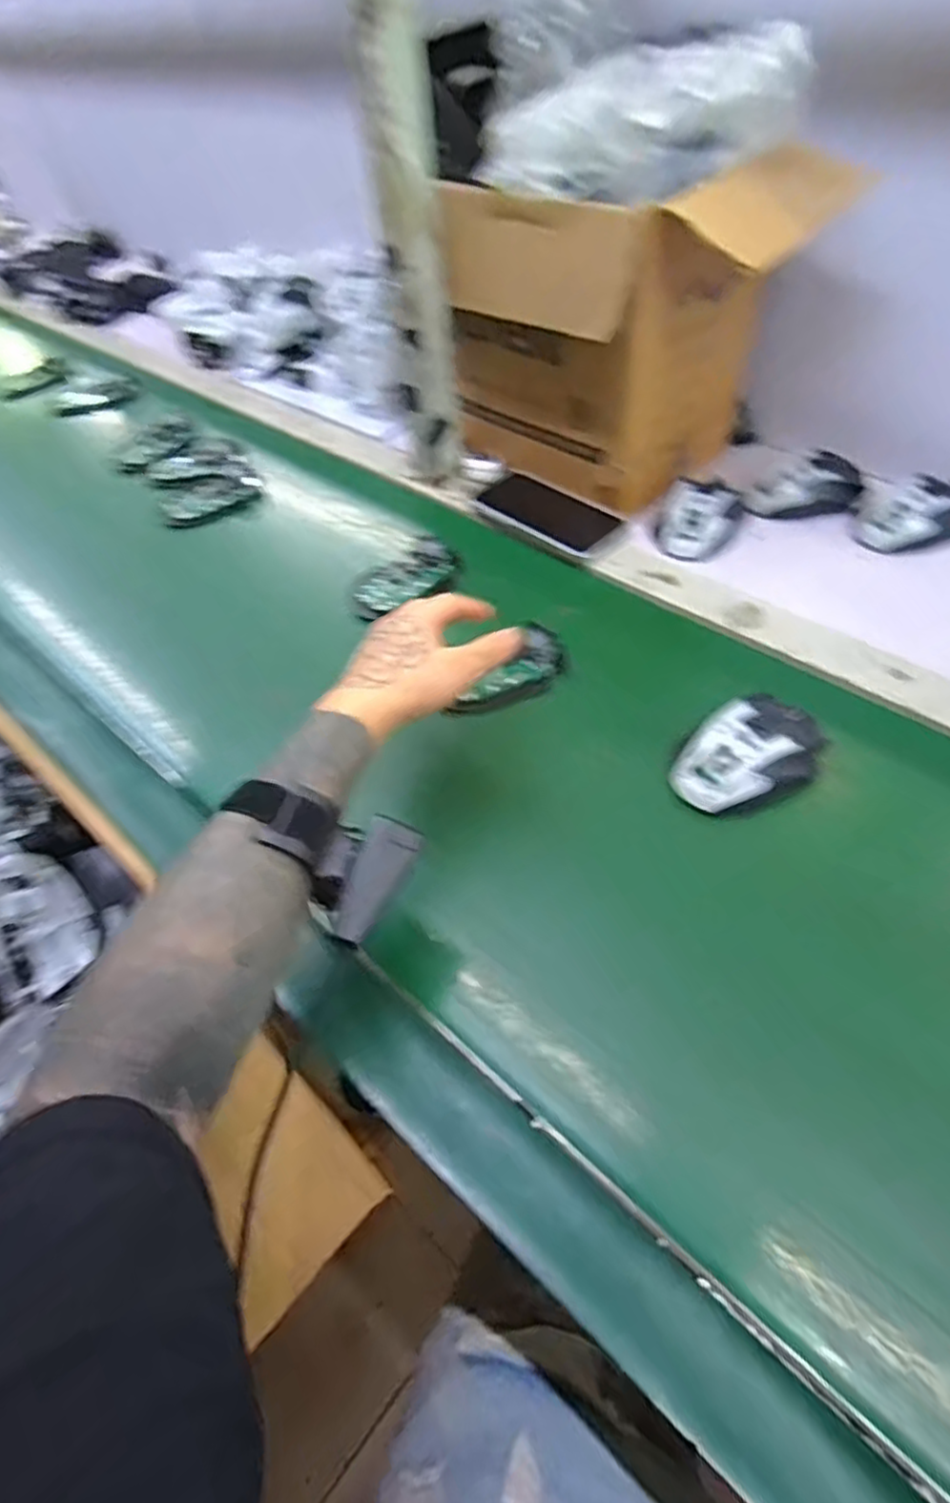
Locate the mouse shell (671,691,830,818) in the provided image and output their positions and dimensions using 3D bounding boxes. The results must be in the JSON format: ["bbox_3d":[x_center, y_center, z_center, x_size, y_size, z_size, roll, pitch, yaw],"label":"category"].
[{"bbox_3d":[0.197,0.001,0.496,0.113,0.036,0.071,-26,55,-13],"label":"mouse shell"}]

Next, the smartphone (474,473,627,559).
[{"bbox_3d":[0.069,-0.252,0.713,0.080,0.007,0.158,-39,59,-22],"label":"smartphone"}]

